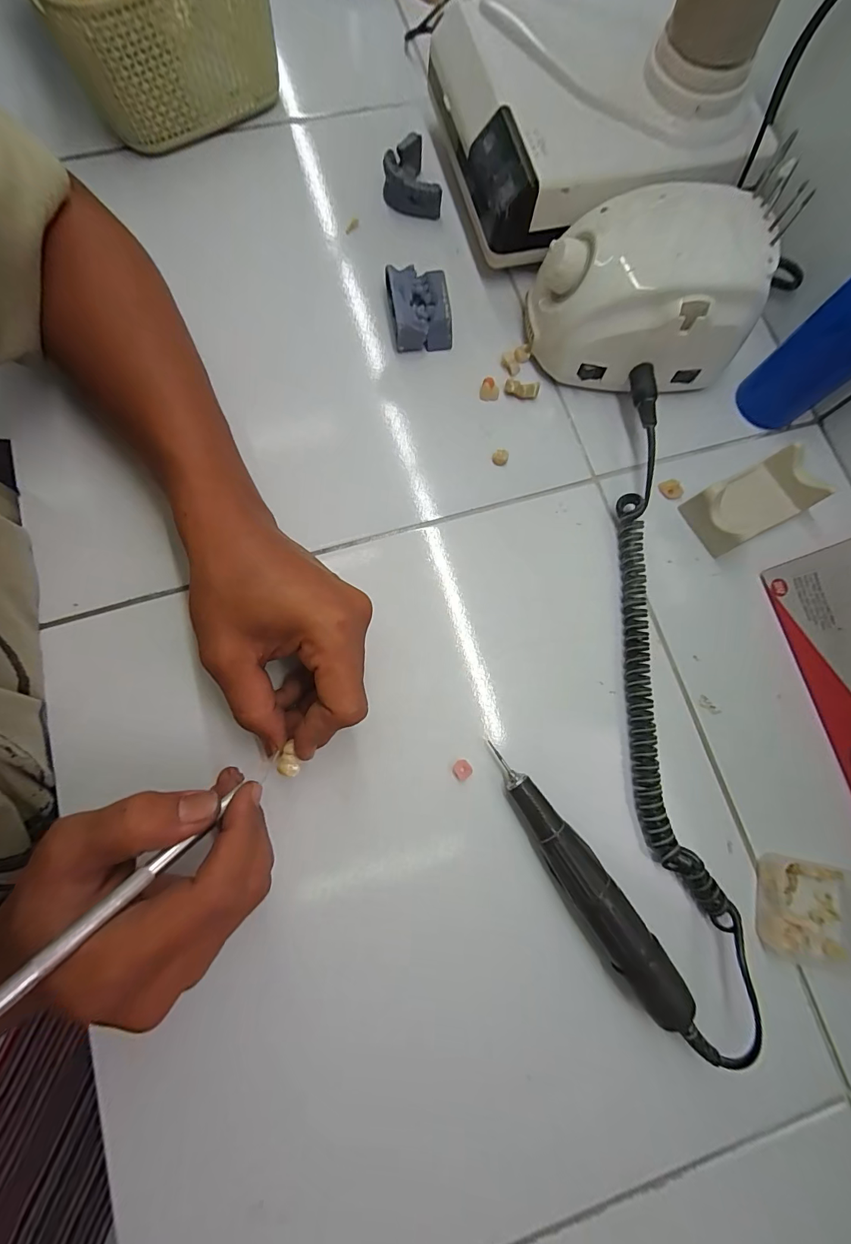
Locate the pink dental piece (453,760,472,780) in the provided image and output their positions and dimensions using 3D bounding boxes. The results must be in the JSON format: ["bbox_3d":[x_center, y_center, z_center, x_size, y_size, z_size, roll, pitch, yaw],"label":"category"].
[{"bbox_3d":[0.024,0.094,0.264,0.011,0.004,0.011,0,79,-1],"label":"pink dental piece"}]

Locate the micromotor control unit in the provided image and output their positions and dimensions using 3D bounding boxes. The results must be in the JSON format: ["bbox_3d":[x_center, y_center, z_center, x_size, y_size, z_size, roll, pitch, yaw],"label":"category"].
[{"bbox_3d":[0.150,-0.230,0.296,0.140,0.081,0.097,-3,79,-2],"label":"micromotor control unit"}]

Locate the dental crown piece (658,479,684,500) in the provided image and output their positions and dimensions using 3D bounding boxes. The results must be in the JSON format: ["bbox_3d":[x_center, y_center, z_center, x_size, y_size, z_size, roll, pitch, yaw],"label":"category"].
[{"bbox_3d":[0.183,-0.098,0.309,0.010,0.011,0.016,-43,83,-9],"label":"dental crown piece"}]

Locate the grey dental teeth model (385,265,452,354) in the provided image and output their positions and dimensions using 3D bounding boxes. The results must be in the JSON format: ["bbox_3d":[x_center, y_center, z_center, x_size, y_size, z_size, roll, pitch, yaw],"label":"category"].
[{"bbox_3d":[-0.004,-0.239,0.318,0.043,0.028,0.051,-9,79,-3],"label":"grey dental teeth model"}]

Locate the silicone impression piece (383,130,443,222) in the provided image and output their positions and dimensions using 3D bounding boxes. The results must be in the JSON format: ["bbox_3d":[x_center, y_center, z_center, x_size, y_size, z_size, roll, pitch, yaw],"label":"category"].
[{"bbox_3d":[-0.013,-0.378,0.352,0.045,0.024,0.058,-8,79,-3],"label":"silicone impression piece"}]

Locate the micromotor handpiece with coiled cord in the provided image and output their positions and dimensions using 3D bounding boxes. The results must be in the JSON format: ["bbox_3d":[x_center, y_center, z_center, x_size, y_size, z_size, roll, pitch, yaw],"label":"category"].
[{"bbox_3d":[0.110,0.030,0.269,0.134,0.030,0.413,-3,79,-2],"label":"micromotor handpiece with coiled cord"}]

